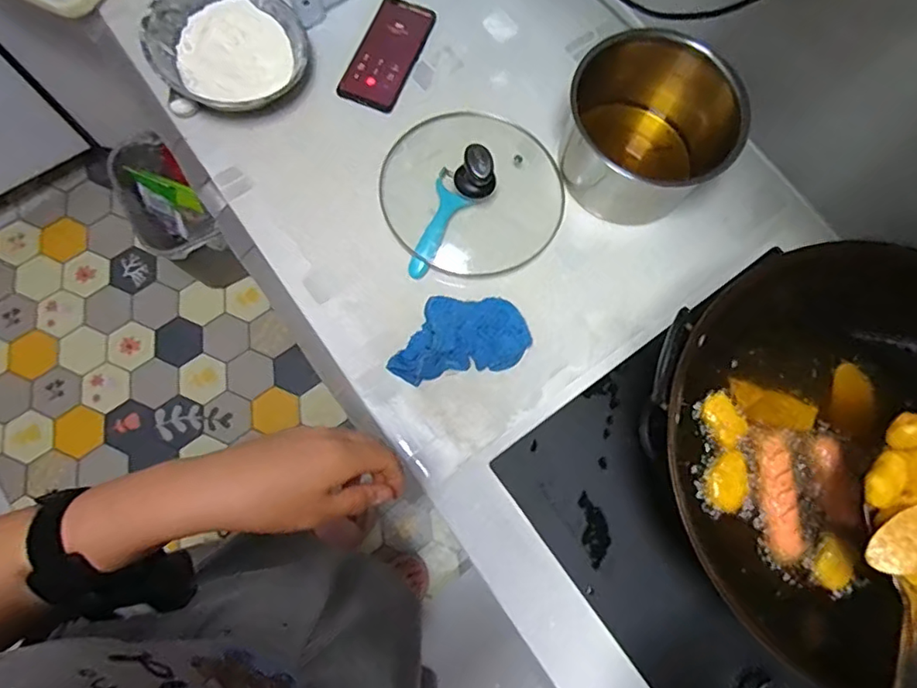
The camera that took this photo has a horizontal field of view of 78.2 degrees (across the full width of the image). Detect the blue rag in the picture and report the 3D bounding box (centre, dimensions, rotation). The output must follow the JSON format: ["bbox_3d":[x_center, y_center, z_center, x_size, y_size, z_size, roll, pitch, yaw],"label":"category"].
[{"bbox_3d":[-0.001,-0.013,0.639,0.155,0.029,0.092,-11,76,-5],"label":"blue rag"}]

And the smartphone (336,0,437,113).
[{"bbox_3d":[-0.093,-0.381,0.737,0.075,0.015,0.166,22,76,4],"label":"smartphone"}]

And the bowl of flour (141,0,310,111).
[{"bbox_3d":[-0.278,-0.364,0.697,0.175,0.074,0.177,1,75,-2],"label":"bowl of flour"}]

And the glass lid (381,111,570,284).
[{"bbox_3d":[0.017,-0.193,0.665,0.216,0.071,0.208,1,75,-2],"label":"glass lid"}]

